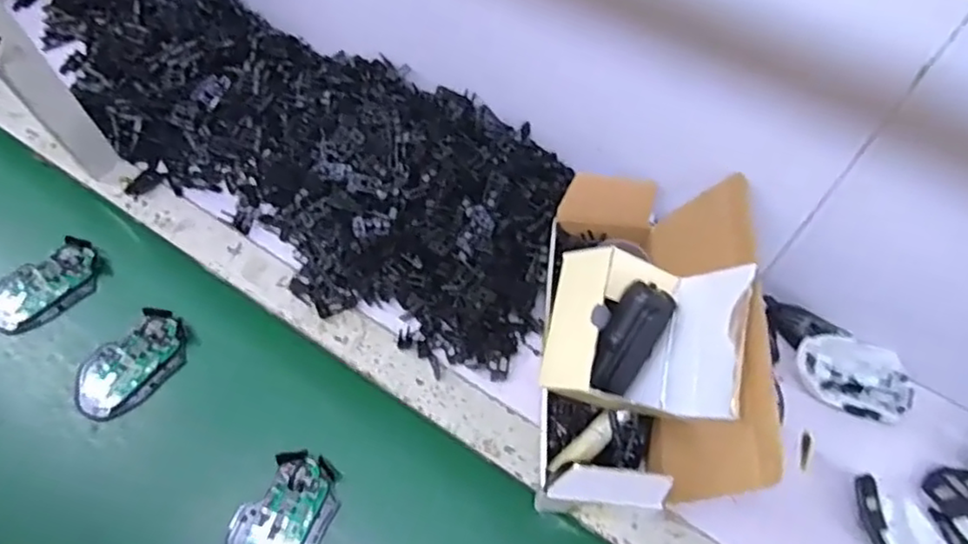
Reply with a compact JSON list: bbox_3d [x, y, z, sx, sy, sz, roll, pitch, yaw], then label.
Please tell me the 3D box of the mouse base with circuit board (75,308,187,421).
[{"bbox_3d":[-0.343,0.089,0.630,0.065,0.024,0.113,41,72,19],"label":"mouse base with circuit board"}]

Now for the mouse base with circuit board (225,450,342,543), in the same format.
[{"bbox_3d":[-0.173,0.213,0.560,0.074,0.022,0.113,28,68,14],"label":"mouse base with circuit board"}]

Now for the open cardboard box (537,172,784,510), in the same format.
[{"bbox_3d":[0.134,0.048,0.565,0.152,0.163,0.289,5,65,4],"label":"open cardboard box"}]

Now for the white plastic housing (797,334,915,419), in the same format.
[{"bbox_3d":[0.350,0.099,0.615,0.112,0.033,0.074,11,65,7],"label":"white plastic housing"}]

